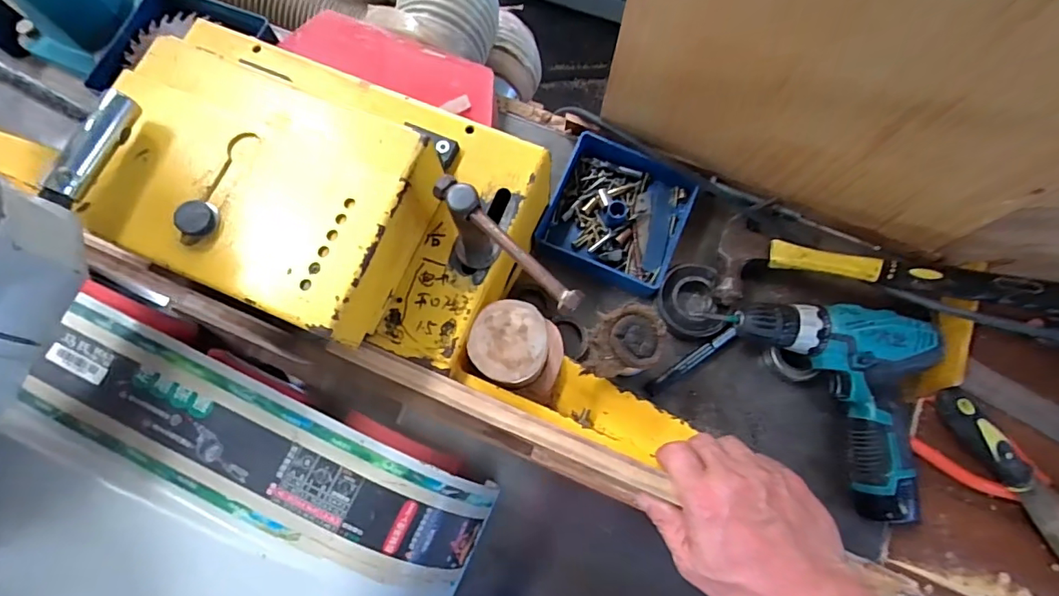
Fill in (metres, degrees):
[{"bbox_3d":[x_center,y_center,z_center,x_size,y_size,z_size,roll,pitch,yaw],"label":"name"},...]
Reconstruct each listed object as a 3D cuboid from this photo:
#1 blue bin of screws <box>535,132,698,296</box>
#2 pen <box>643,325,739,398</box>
[{"bbox_3d":[0.094,-0.090,0.552,0.139,0.034,0.145,25,78,6],"label":"blue bin of screws"},{"bbox_3d":[0.163,0.064,0.520,0.108,0.015,0.013,-33,78,-8],"label":"pen"}]

